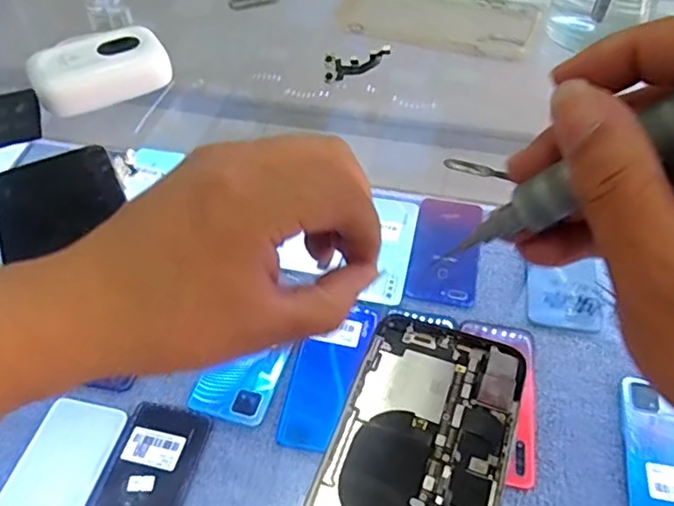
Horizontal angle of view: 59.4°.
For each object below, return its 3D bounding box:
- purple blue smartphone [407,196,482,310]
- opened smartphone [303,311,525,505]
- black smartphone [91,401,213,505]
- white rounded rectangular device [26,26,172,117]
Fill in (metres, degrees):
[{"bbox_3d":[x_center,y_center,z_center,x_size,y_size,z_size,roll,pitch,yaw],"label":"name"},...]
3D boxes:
[{"bbox_3d":[0.125,-0.003,0.671,0.073,0.010,0.154,9,50,9],"label":"purple blue smartphone"},{"bbox_3d":[0.029,0.088,0.235,0.067,0.007,0.142,15,52,14],"label":"opened smartphone"},{"bbox_3d":[-0.163,0.199,0.494,0.070,0.012,0.154,9,50,9],"label":"black smartphone"},{"bbox_3d":[-0.163,-0.127,0.407,0.087,0.028,0.044,-23,53,-17],"label":"white rounded rectangular device"}]

